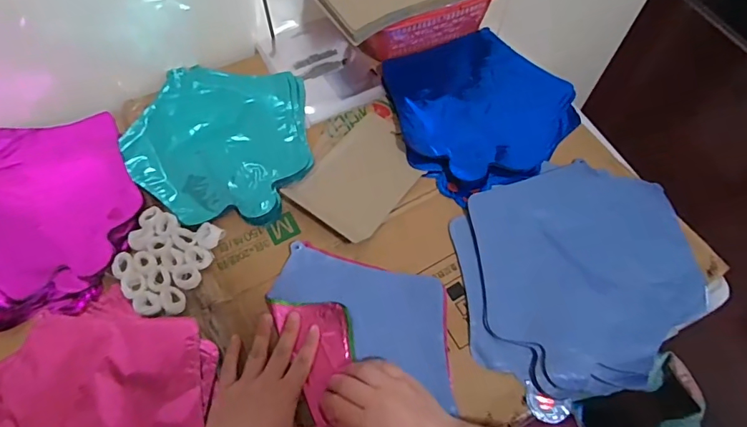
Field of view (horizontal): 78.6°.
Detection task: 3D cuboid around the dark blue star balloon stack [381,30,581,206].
[{"bbox_3d":[0.134,-0.143,0.595,0.226,0.017,0.231,-23,65,-13],"label":"dark blue star balloon stack"}]

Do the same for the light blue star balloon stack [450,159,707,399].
[{"bbox_3d":[0.224,0.060,0.498,0.257,0.017,0.243,-7,62,-5],"label":"light blue star balloon stack"}]

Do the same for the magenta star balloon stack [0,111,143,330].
[{"bbox_3d":[-0.388,0.002,0.515,0.231,0.022,0.240,-10,62,-7],"label":"magenta star balloon stack"}]

